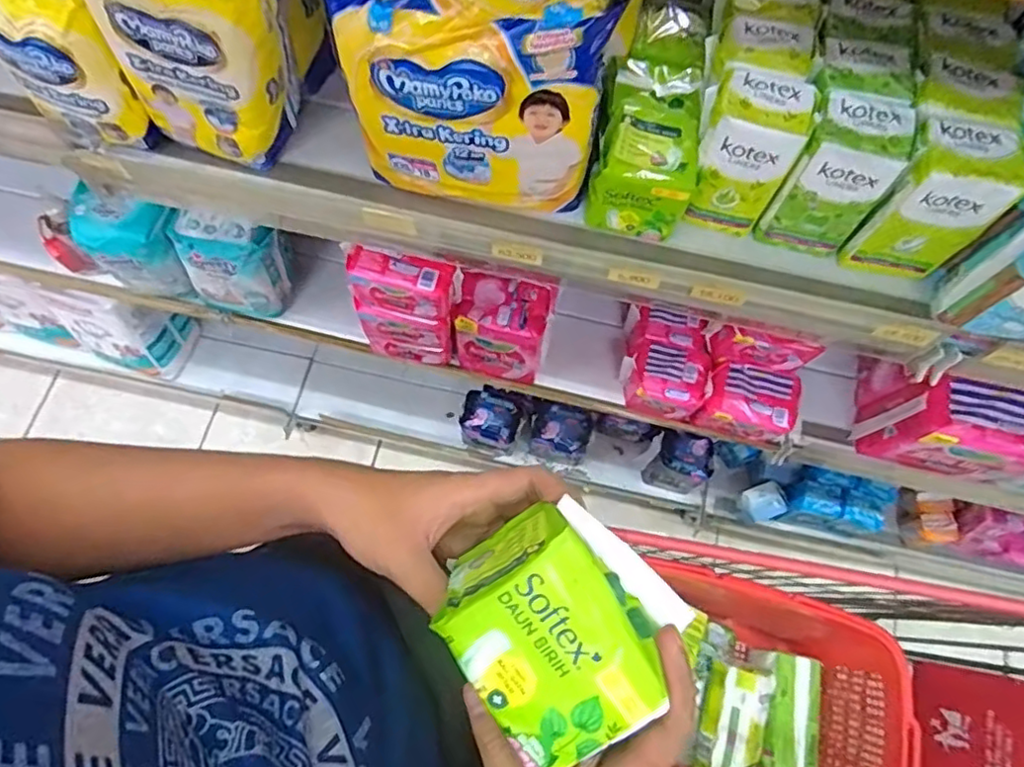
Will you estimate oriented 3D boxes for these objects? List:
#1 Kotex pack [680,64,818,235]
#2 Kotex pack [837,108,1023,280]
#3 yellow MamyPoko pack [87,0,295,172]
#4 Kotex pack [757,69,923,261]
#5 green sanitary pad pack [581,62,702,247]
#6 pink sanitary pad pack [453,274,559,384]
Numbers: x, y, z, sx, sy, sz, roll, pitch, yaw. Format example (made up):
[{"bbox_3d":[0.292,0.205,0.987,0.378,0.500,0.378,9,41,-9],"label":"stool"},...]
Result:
[{"bbox_3d":[0.219,-0.218,0.594,0.083,0.127,0.080,19,72,5],"label":"Kotex pack"},{"bbox_3d":[0.389,-0.174,0.582,0.091,0.135,0.079,14,71,4],"label":"Kotex pack"},{"bbox_3d":[-0.274,-0.301,0.561,0.156,0.210,0.078,19,72,5],"label":"yellow MamyPoko pack"},{"bbox_3d":[0.301,-0.206,0.594,0.083,0.131,0.091,14,71,4],"label":"Kotex pack"},{"bbox_3d":[0.132,-0.235,0.627,0.091,0.083,0.146,9,71,2],"label":"green sanitary pad pack"},{"bbox_3d":[-0.010,-0.085,0.904,0.127,0.165,0.102,9,71,2],"label":"pink sanitary pad pack"}]

